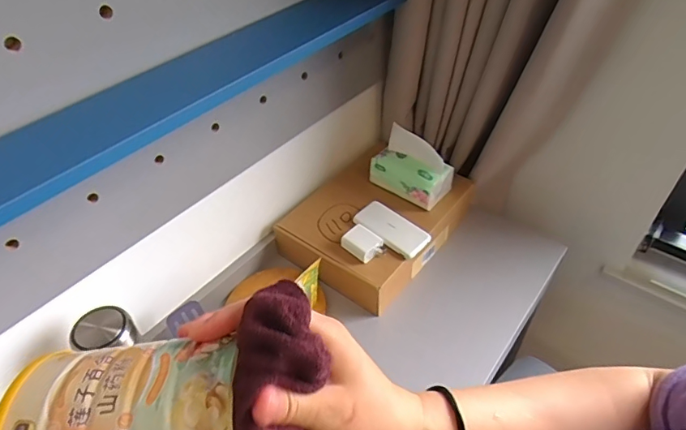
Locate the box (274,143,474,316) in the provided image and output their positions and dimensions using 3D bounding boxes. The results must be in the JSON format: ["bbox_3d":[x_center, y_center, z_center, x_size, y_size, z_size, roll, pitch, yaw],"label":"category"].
[{"bbox_3d":[0.070,0.008,0.976,0.269,0.088,0.340,28,51,27],"label":"box"}]

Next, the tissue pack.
[{"bbox_3d":[0.138,-0.103,0.938,0.156,0.118,0.071,29,51,28],"label":"tissue pack"}]

